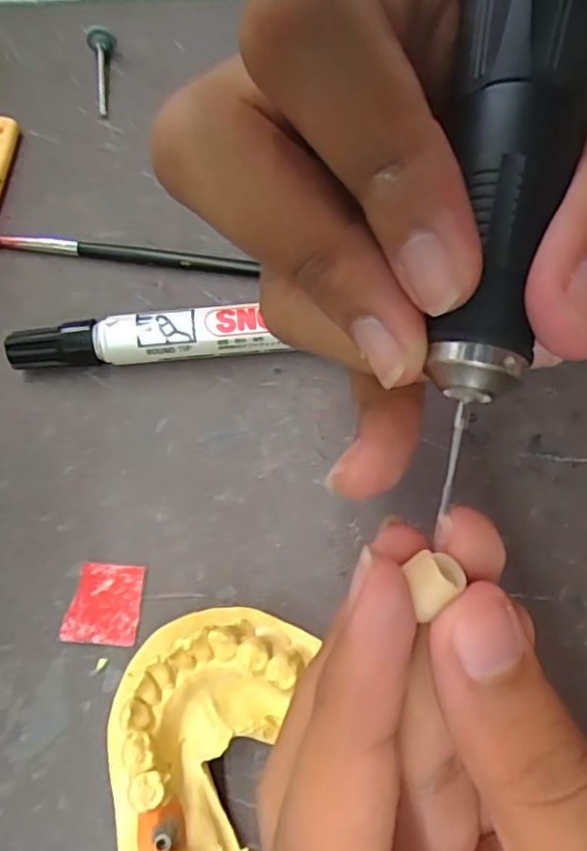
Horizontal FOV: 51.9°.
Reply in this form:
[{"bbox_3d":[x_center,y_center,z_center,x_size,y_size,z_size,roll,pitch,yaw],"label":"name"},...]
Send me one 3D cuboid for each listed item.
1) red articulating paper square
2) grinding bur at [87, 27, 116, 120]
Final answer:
[{"bbox_3d":[-0.051,0.047,0.160,0.019,0.004,0.021,3,66,1],"label":"red articulating paper square"},{"bbox_3d":[-0.073,-0.139,0.235,0.011,0.012,0.037,-12,67,-5],"label":"grinding bur"}]

